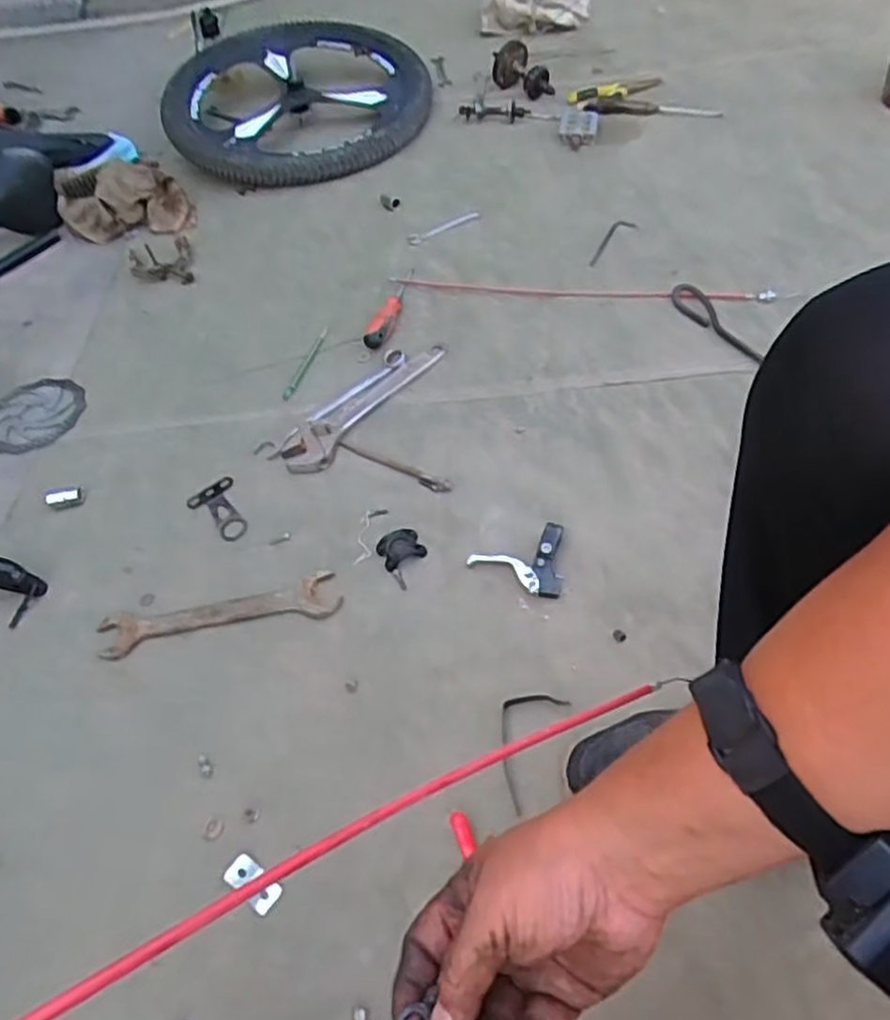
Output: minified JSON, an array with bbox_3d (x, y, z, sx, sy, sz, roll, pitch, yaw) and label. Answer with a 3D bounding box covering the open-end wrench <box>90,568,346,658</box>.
[{"bbox_3d":[-0.252,0.113,0.808,0.267,0.014,0.058,-10,51,0],"label":"open-end wrench"}]

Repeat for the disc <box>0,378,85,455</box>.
[{"bbox_3d":[-0.603,-0.139,1.078,0.142,0.008,0.149,-4,52,5],"label":"disc"}]

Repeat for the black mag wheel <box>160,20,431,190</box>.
[{"bbox_3d":[-0.321,-0.892,1.563,0.539,0.099,0.590,-4,52,5],"label":"black mag wheel"}]

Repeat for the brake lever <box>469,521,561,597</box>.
[{"bbox_3d":[0.078,0.047,0.806,0.099,0.028,0.109,2,52,10],"label":"brake lever"}]

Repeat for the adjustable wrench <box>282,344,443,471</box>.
[{"bbox_3d":[-0.110,-0.149,1.006,0.070,0.025,0.291,25,59,25],"label":"adjustable wrench"}]

